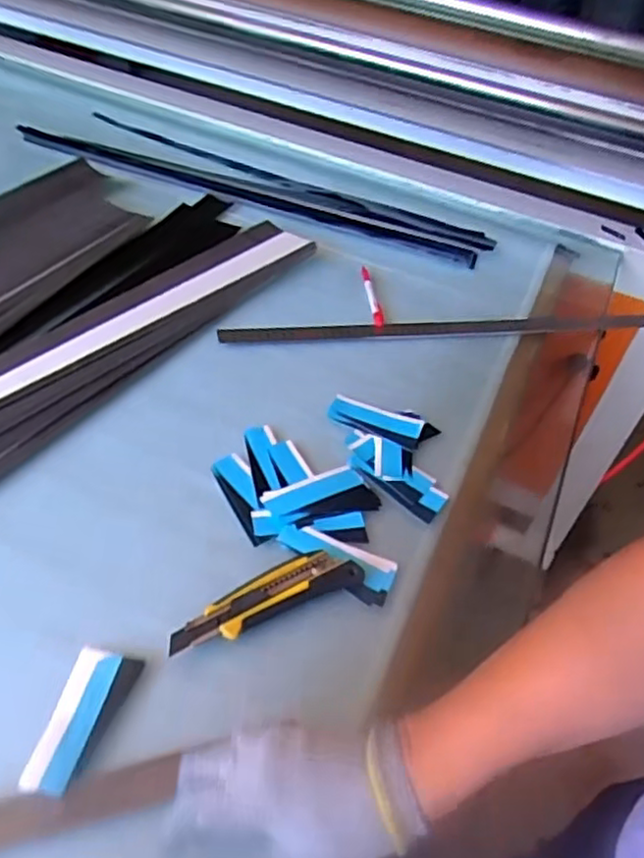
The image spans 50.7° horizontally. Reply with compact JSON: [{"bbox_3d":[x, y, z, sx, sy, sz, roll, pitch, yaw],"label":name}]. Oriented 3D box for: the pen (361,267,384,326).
[{"bbox_3d":[0.065,-0.172,0.882,0.014,0.014,0.124,-1,45,-9],"label":"pen"}]

